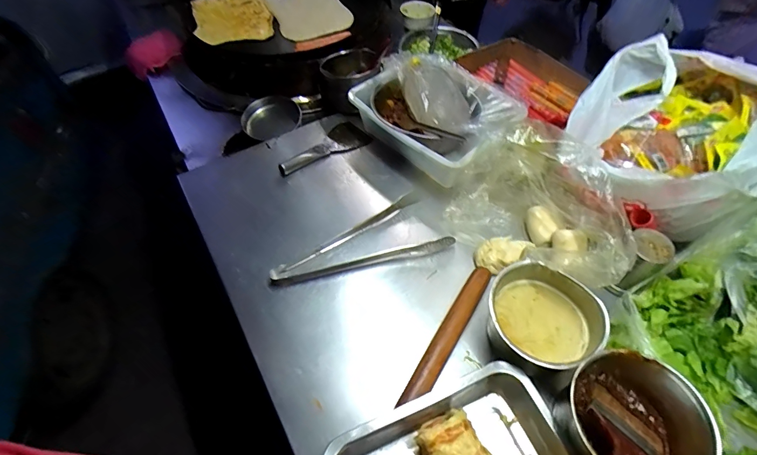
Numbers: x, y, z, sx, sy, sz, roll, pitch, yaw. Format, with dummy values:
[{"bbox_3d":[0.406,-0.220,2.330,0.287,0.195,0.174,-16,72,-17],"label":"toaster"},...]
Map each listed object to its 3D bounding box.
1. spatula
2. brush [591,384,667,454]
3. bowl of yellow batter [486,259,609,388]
[{"bbox_3d":[-0.120,-0.180,0.840,0.222,0.026,0.081,-27,57,-19],"label":"spatula"},{"bbox_3d":[0.269,0.247,0.434,0.093,0.015,0.191,45,25,28],"label":"brush"},{"bbox_3d":[0.231,0.141,0.566,0.151,0.095,0.141,0,53,0],"label":"bowl of yellow batter"}]

